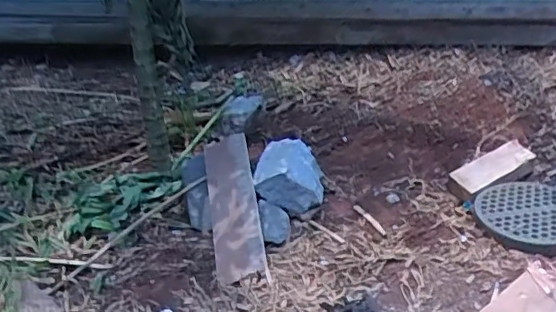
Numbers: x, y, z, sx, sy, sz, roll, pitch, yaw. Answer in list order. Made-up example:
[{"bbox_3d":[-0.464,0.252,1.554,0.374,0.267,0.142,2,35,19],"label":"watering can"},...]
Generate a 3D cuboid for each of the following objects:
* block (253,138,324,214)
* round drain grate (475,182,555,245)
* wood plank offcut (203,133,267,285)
[{"bbox_3d":[0.019,0.032,0.956,0.114,0.102,0.096,-4,27,0],"label":"block"},{"bbox_3d":[0.401,0.087,0.900,0.163,0.018,0.160,-3,27,2],"label":"round drain grate"},{"bbox_3d":[-0.074,0.071,0.915,0.078,0.015,0.284,-21,45,9],"label":"wood plank offcut"}]

